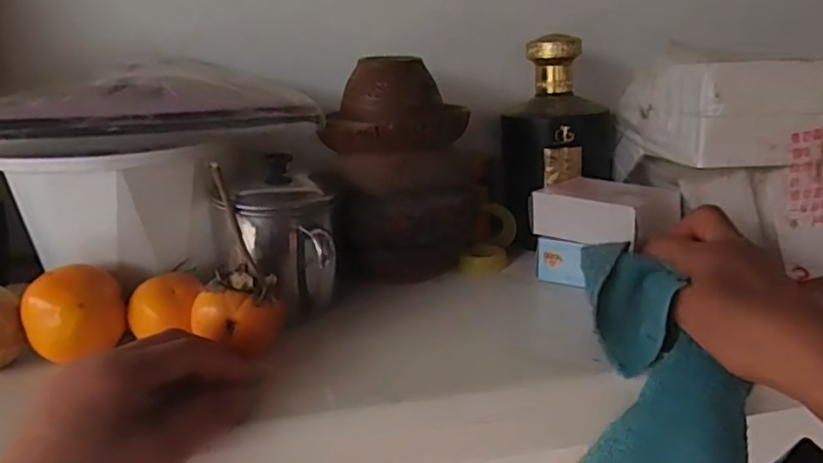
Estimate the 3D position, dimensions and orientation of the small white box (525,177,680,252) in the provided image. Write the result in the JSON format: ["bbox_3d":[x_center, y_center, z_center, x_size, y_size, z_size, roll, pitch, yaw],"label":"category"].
[{"bbox_3d":[0.152,-0.016,0.471,0.064,0.038,0.100,-16,22,-38],"label":"small white box"}]

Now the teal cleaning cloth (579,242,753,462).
[{"bbox_3d":[0.139,0.104,0.353,0.089,0.199,0.053,-4,-16,-7],"label":"teal cleaning cloth"}]

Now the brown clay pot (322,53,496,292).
[{"bbox_3d":[0.000,-0.049,0.500,0.113,0.163,0.133,1,17,9],"label":"brown clay pot"}]

